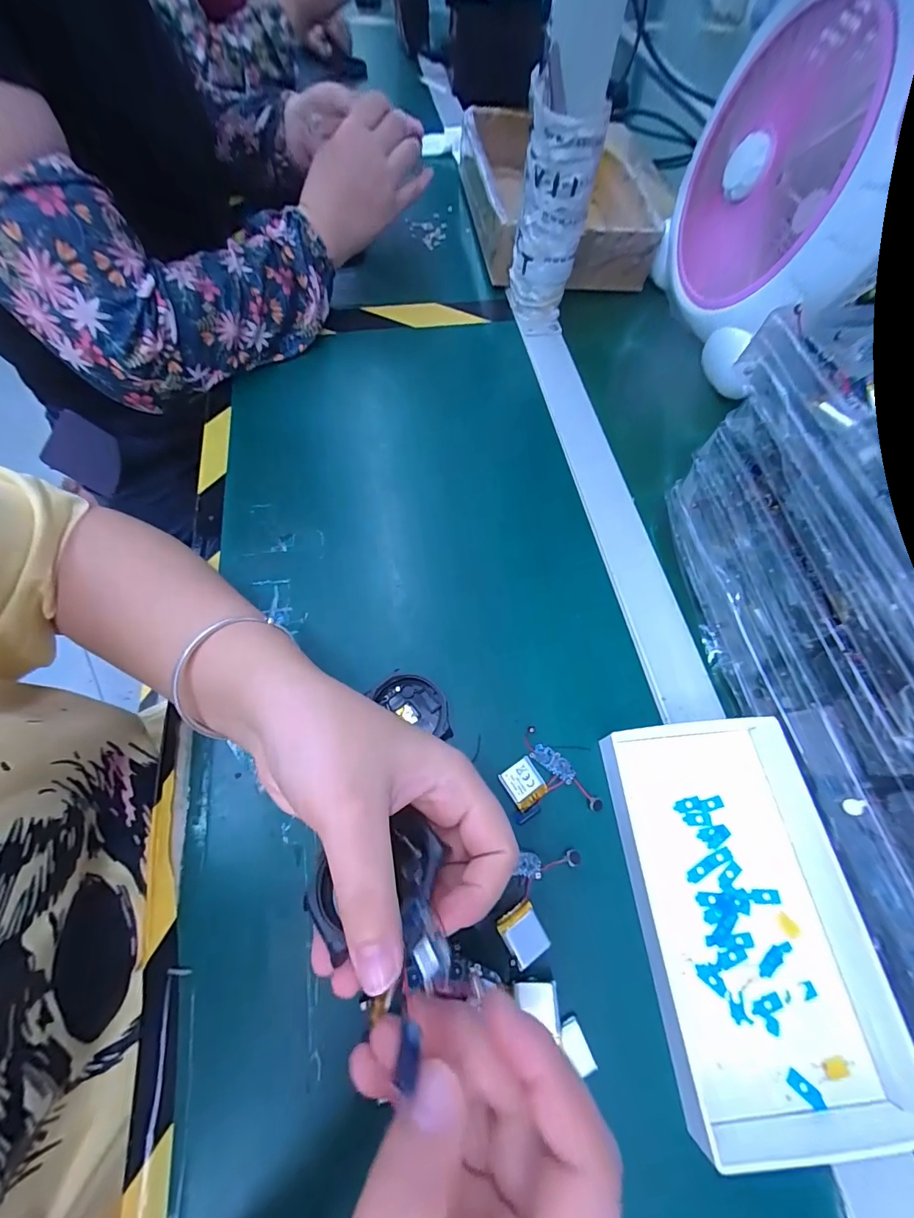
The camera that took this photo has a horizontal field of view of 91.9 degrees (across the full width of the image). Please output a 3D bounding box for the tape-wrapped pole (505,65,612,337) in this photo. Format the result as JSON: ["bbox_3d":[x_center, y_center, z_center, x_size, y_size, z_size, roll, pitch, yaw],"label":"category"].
[{"bbox_3d":[0.082,-0.341,0.402,0.061,0.163,0.058,10,64,2],"label":"tape-wrapped pole"}]

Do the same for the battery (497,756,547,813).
[{"bbox_3d":[0.039,0.102,0.259,0.022,0.004,0.023,-28,69,-15],"label":"battery"}]

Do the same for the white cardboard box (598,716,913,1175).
[{"bbox_3d":[0.153,0.149,0.230,0.117,0.026,0.177,-2,64,-4],"label":"white cardboard box"}]

